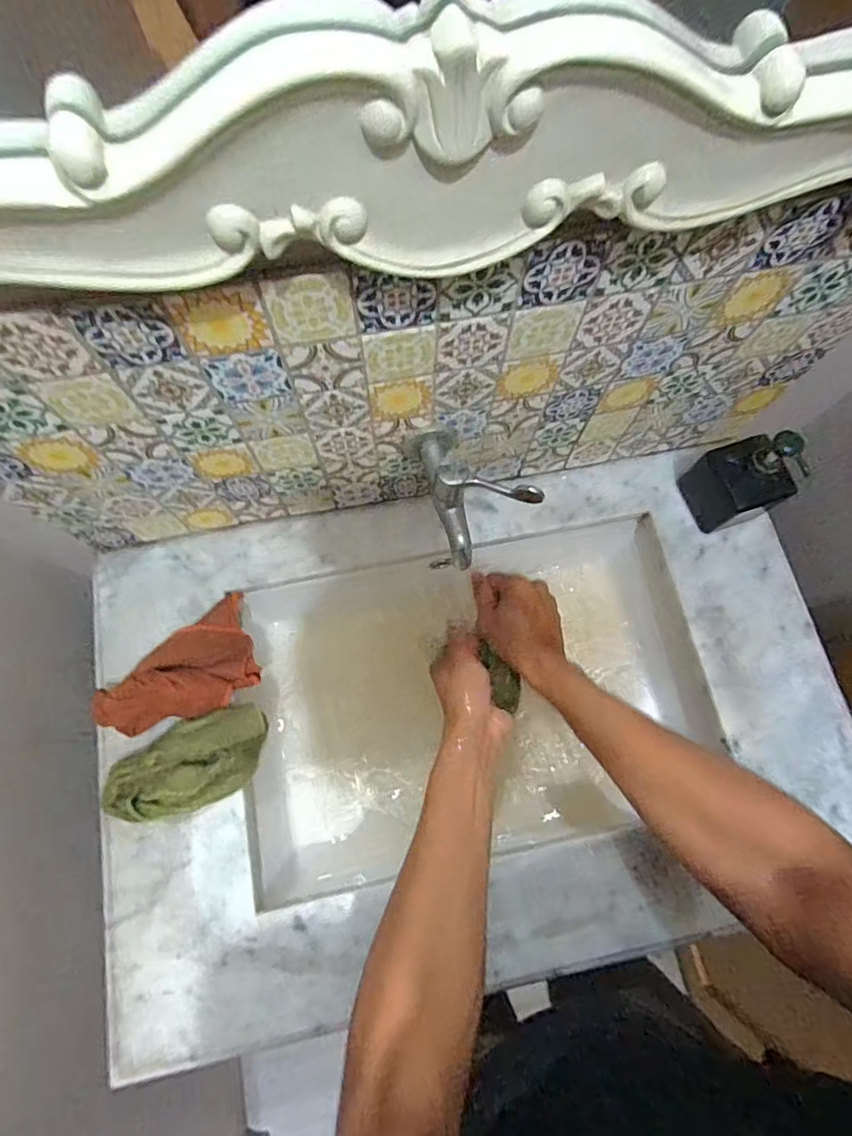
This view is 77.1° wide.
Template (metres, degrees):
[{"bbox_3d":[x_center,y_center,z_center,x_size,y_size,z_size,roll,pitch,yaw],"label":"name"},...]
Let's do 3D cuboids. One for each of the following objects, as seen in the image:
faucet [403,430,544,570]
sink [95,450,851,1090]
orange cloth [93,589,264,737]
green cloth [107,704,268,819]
[{"bbox_3d":[0.035,-0.070,0.430,0.066,0.076,0.111,-20,75,-8],"label":"faucet"},{"bbox_3d":[0.044,0.150,0.574,0.702,0.145,0.445,-12,74,-4],"label":"sink"},{"bbox_3d":[-0.220,0.098,0.489,0.154,0.059,0.091,-41,78,-11],"label":"orange cloth"},{"bbox_3d":[-0.206,0.174,0.473,0.135,0.044,0.071,-17,75,-5],"label":"green cloth"}]

